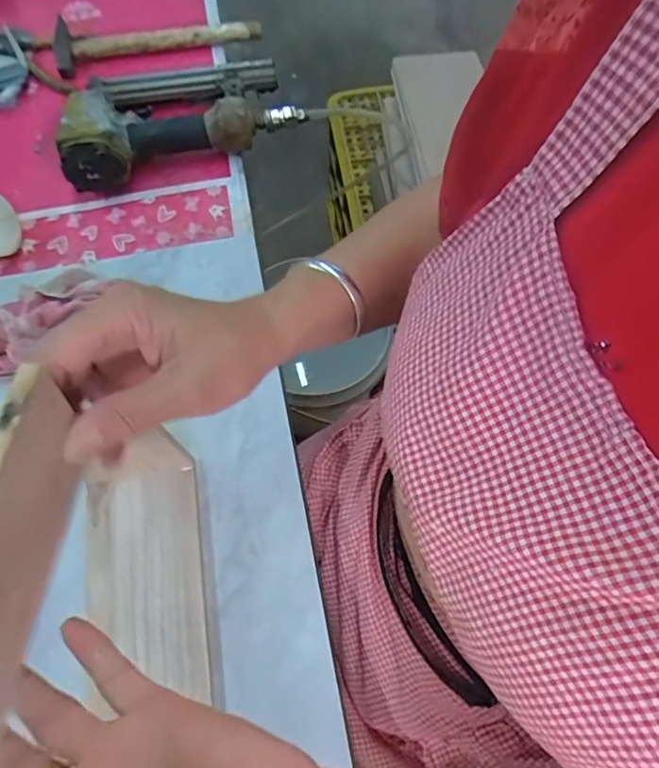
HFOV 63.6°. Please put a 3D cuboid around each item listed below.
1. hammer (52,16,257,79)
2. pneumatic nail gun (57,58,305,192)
[{"bbox_3d":[-0.214,-0.437,0.661,0.254,0.032,0.071,-7,67,-1],"label":"hammer"},{"bbox_3d":[-0.170,-0.305,0.581,0.248,0.067,0.148,-20,68,-7],"label":"pneumatic nail gun"}]

